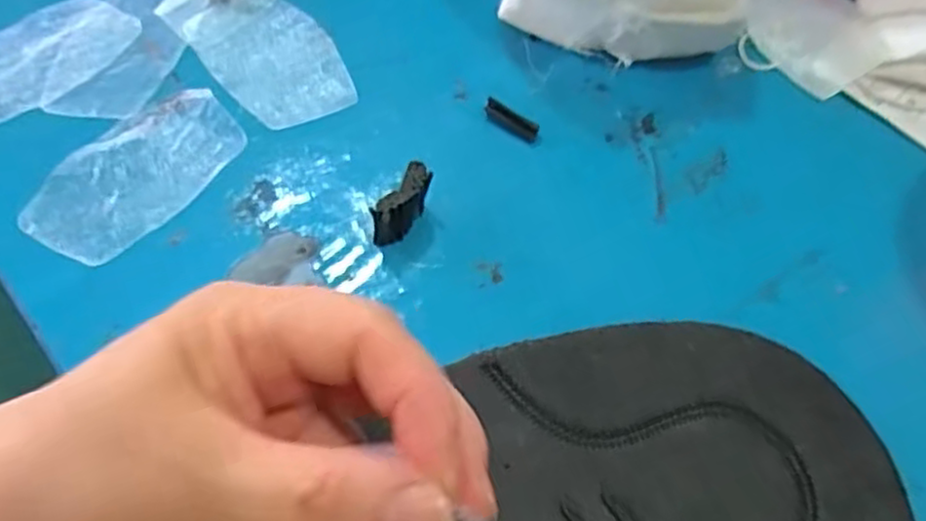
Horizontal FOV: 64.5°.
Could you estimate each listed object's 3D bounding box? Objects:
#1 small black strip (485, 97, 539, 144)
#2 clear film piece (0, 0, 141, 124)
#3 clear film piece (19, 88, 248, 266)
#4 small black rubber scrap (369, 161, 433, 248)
[{"bbox_3d":[0.021,-0.062,0.322,0.026,0.009,0.006,29,64,15],"label":"small black strip"},{"bbox_3d":[-0.200,-0.093,0.339,0.054,0.005,0.093,40,67,20],"label":"clear film piece"},{"bbox_3d":[-0.137,-0.038,0.308,0.053,0.004,0.090,35,66,18],"label":"clear film piece"},{"bbox_3d":[-0.024,-0.022,0.289,0.009,0.024,0.030,31,64,16],"label":"small black rubber scrap"}]

